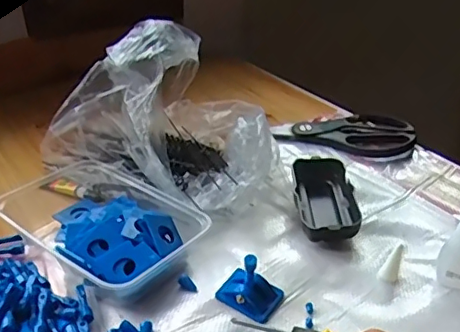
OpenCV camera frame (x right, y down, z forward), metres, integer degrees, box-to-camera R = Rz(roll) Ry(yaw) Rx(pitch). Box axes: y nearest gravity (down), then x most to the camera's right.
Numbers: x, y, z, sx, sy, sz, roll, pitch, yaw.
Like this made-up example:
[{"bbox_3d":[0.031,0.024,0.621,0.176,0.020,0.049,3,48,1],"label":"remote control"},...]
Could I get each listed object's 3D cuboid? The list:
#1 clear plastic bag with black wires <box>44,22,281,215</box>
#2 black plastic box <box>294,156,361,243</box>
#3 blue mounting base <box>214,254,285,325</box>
[{"bbox_3d":[-0.051,-0.057,0.564,0.223,0.145,0.162,17,36,28],"label":"clear plastic bag with black wires"},{"bbox_3d":[0.088,0.029,0.525,0.049,0.029,0.117,-2,31,0],"label":"black plastic box"},{"bbox_3d":[0.014,0.085,0.424,0.044,0.044,0.035,20,38,32],"label":"blue mounting base"}]

